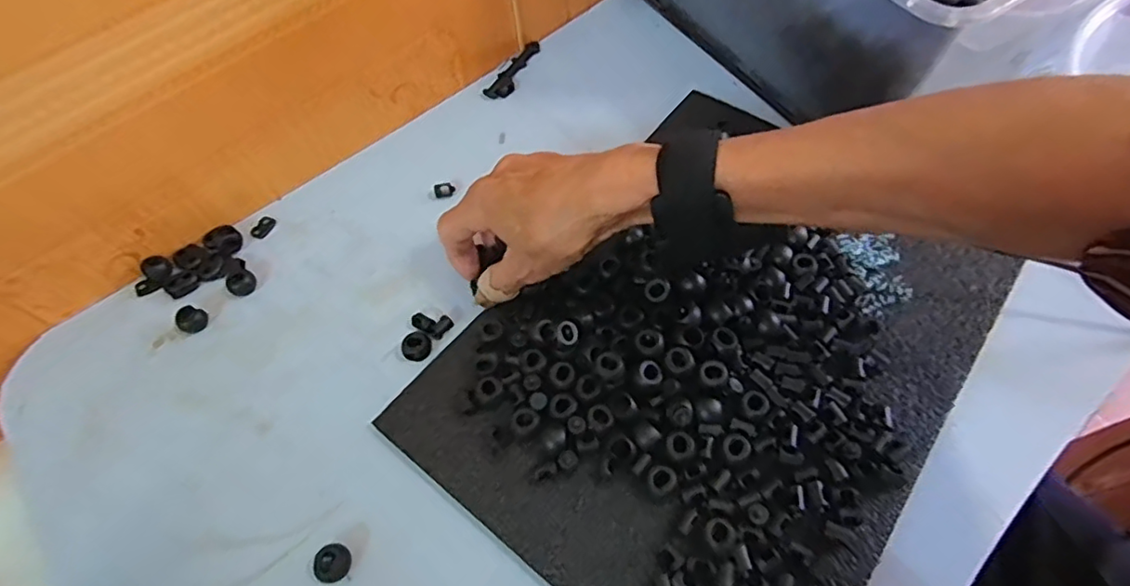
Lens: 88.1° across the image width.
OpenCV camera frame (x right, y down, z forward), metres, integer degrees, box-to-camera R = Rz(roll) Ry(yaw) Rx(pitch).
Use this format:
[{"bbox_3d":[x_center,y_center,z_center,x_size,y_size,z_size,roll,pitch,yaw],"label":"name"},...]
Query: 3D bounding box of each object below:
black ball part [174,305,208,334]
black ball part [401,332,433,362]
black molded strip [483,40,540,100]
[{"bbox_3d":[-0.236,0.016,0.368,0.016,0.011,0.016,-2,60,3],"label":"black ball part"},{"bbox_3d":[-0.090,0.033,0.356,0.018,0.014,0.014,-28,62,-12],"label":"black ball part"},{"bbox_3d":[-0.040,-0.185,0.485,0.020,0.004,0.071,28,65,18],"label":"black molded strip"}]

